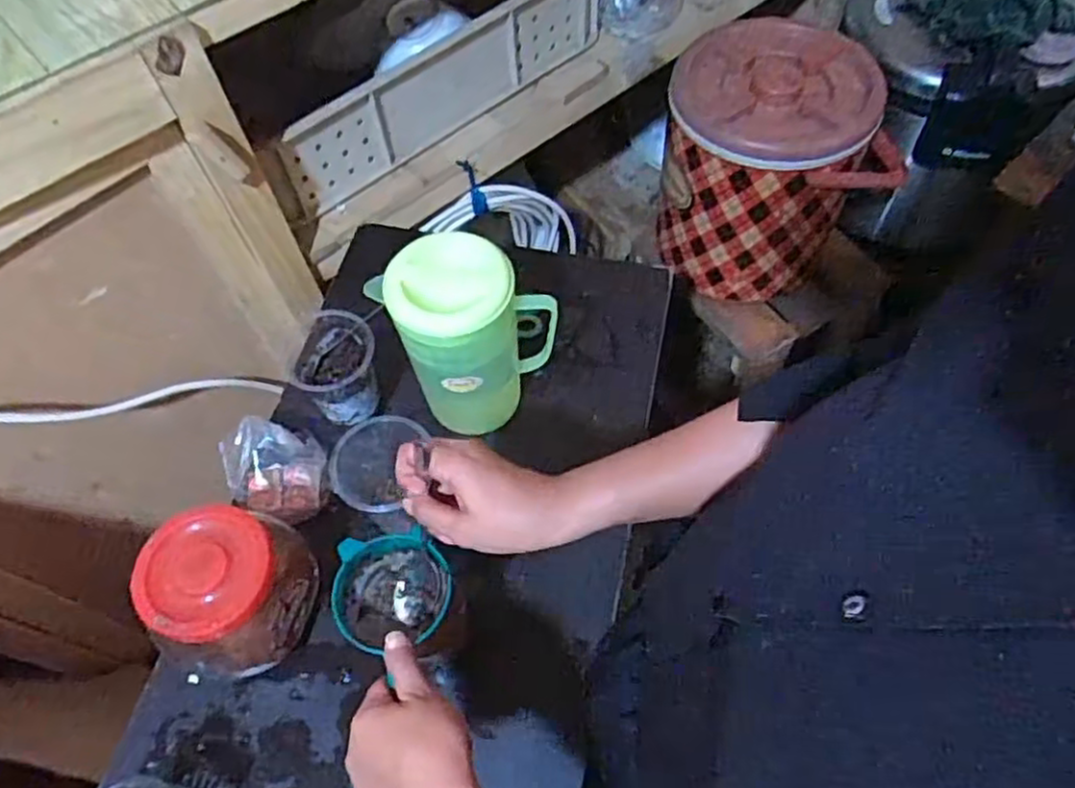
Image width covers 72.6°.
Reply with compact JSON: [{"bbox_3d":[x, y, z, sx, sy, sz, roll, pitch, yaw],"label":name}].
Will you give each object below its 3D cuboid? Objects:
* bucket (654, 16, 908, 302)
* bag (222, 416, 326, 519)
[{"bbox_3d":[0.311,-0.334,1.068,0.257,0.288,0.256,0,61,1],"label":"bucket"},{"bbox_3d":[-0.261,0.073,0.718,0.109,0.037,0.079,21,63,12],"label":"bag"}]

